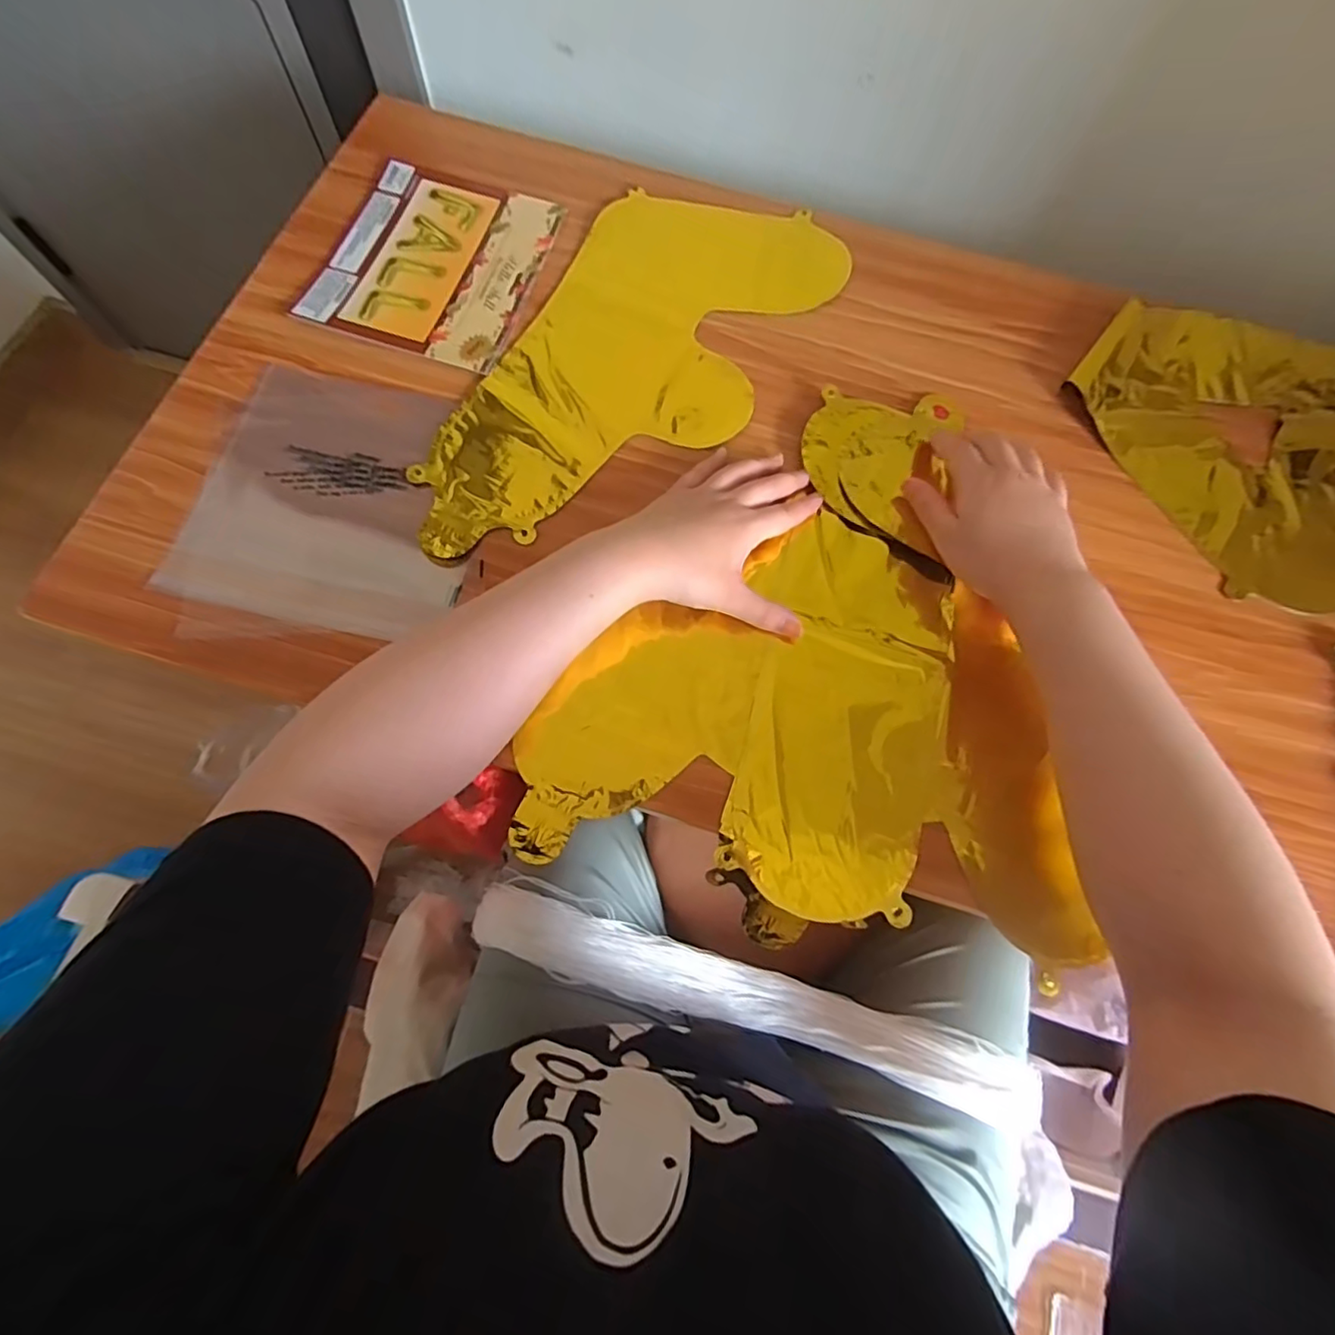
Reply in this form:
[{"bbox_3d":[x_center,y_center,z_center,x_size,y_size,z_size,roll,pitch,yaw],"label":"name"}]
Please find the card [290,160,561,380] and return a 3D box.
[{"bbox_3d":[-0.192,-0.339,0.507,0.164,0.011,0.183,17,72,3],"label":"card"}]

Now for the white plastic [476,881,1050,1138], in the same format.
[{"bbox_3d":[0.084,0.307,0.552,0.548,0.061,0.067,17,72,2],"label":"white plastic"}]

